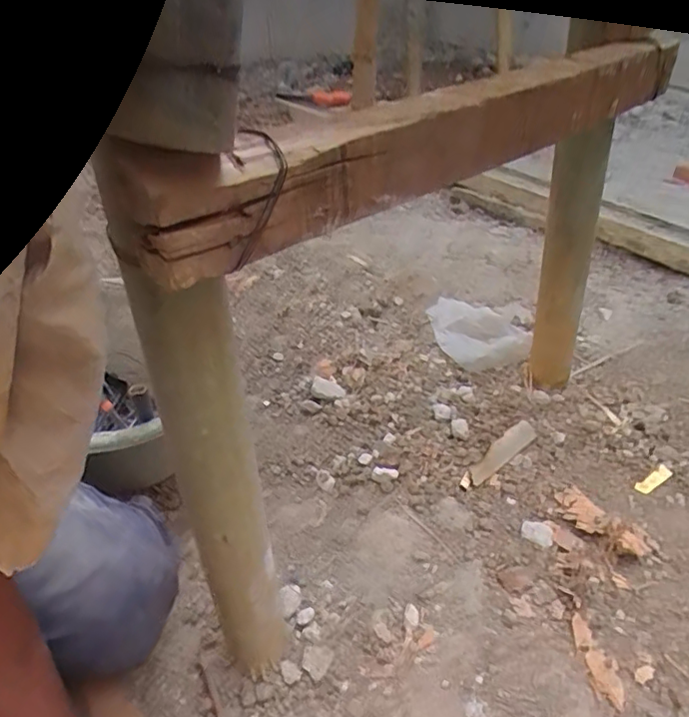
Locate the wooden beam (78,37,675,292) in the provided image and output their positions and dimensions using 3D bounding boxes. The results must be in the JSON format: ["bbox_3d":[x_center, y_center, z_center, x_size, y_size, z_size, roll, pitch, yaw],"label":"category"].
[{"bbox_3d":[0.065,-0.143,0.355,0.418,0.061,0.056,-26,45,-28],"label":"wooden beam"}]

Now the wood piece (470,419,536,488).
[{"bbox_3d":[0.199,0.117,0.703,0.124,0.007,0.029,-30,47,-31],"label":"wood piece"}]

